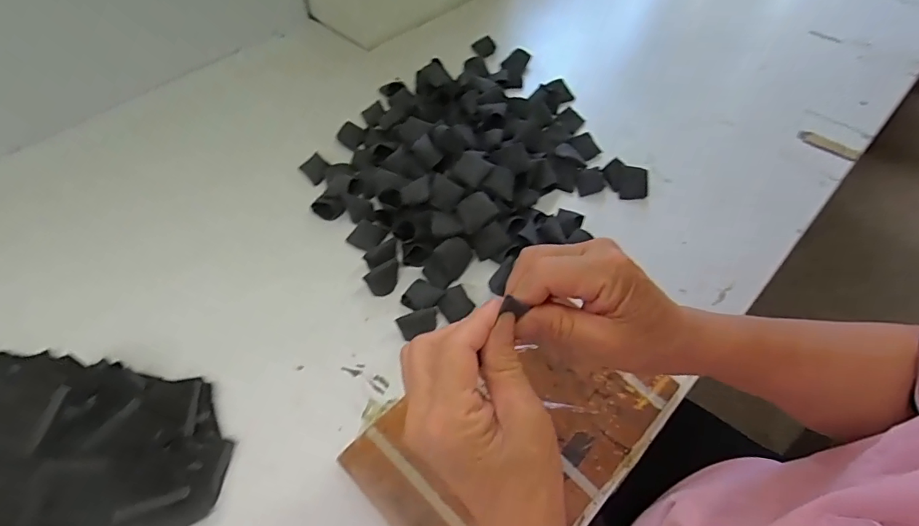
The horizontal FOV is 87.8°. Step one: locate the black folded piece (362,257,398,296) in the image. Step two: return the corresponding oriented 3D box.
[{"bbox_3d":[-0.082,0.018,0.524,0.037,0.038,0.017,-27,57,-17],"label":"black folded piece"}]

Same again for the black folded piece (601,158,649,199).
[{"bbox_3d":[0.214,-0.107,0.613,0.059,0.026,0.037,29,59,22],"label":"black folded piece"}]

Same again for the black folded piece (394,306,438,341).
[{"bbox_3d":[-0.041,0.064,0.492,0.043,0.030,0.017,-21,55,-13],"label":"black folded piece"}]

